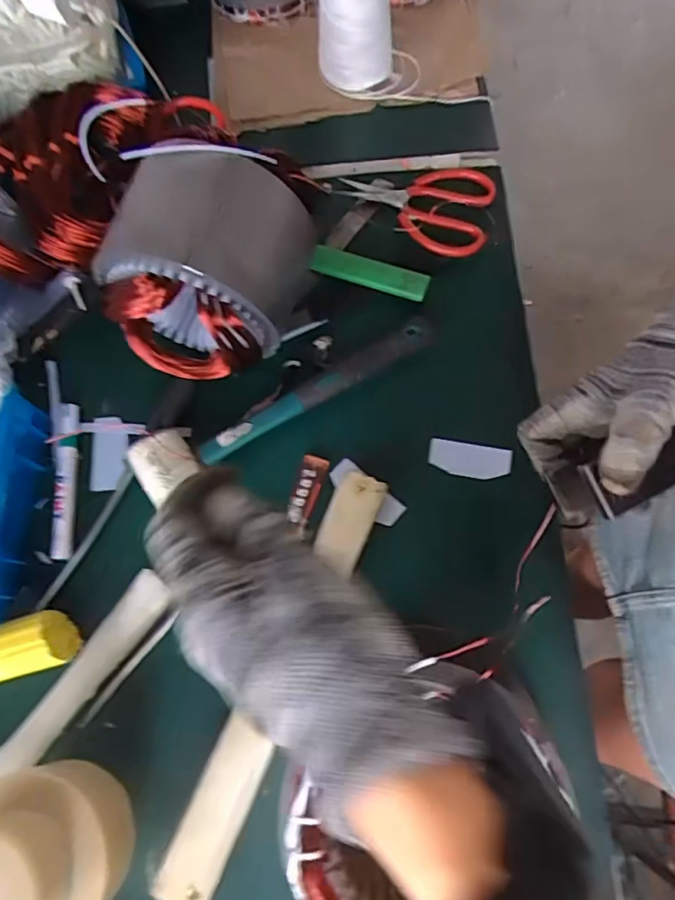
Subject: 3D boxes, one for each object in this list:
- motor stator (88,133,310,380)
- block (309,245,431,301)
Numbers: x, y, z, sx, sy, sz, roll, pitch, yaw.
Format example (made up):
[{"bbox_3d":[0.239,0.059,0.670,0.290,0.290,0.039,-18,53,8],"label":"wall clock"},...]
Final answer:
[{"bbox_3d":[-0.105,-0.144,0.467,0.146,0.151,0.142,9,74,5],"label":"motor stator"},{"bbox_3d":[0.030,-0.170,0.540,0.114,0.015,0.025,20,75,8],"label":"block"}]

